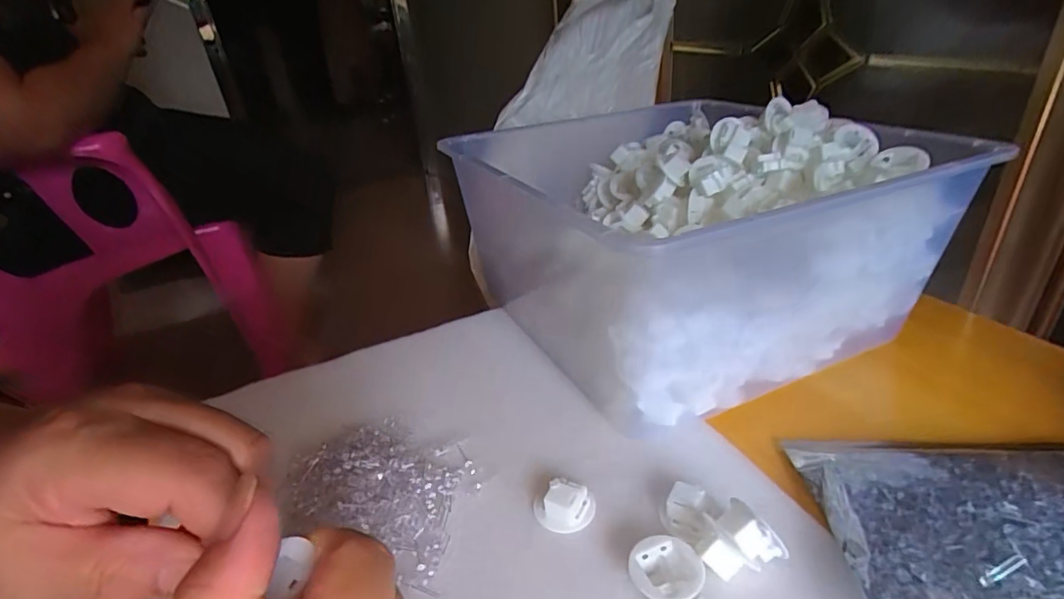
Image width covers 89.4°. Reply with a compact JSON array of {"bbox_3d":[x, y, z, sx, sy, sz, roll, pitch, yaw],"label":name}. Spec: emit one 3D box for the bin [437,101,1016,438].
[{"bbox_3d":[0.118,-0.070,0.447,0.276,0.140,0.304,-19,33,-19],"label":"bin"}]

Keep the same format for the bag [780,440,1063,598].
[{"bbox_3d":[0.239,0.104,0.248,0.189,0.029,0.117,-1,31,10],"label":"bag"}]

